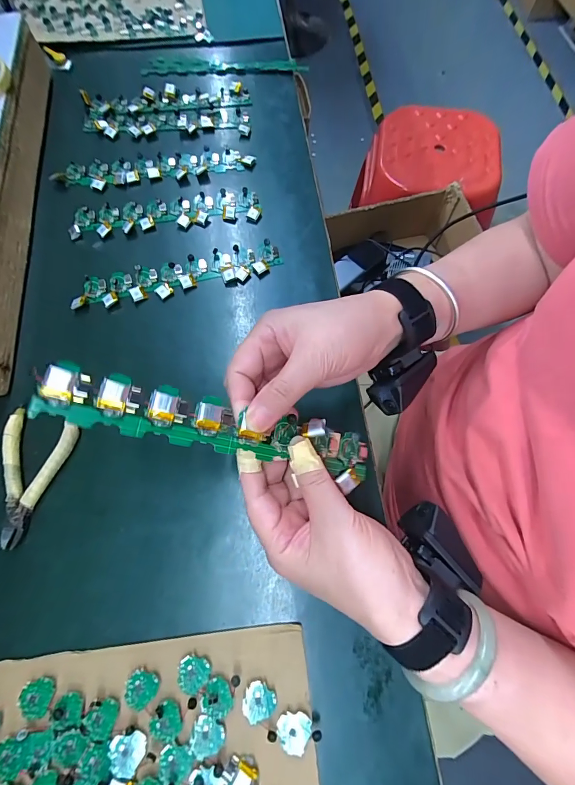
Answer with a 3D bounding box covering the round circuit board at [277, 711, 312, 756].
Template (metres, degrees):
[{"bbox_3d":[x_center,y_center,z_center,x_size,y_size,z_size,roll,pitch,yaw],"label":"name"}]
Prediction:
[{"bbox_3d":[0.004,0.253,0.267,0.025,0.007,0.023,0,71,0],"label":"round circuit board"}]

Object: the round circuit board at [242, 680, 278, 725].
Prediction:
[{"bbox_3d":[-0.022,0.236,0.272,0.024,0.009,0.023,0,71,0],"label":"round circuit board"}]

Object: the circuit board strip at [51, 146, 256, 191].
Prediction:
[{"bbox_3d":[-0.167,-0.289,0.453,0.242,0.008,0.050,-7,71,-3],"label":"circuit board strip"}]

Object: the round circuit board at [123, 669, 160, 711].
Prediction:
[{"bbox_3d":[-0.111,0.227,0.272,0.024,0.008,0.022,0,71,0],"label":"round circuit board"}]

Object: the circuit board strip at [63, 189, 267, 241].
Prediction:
[{"bbox_3d":[-0.146,-0.217,0.430,0.219,0.008,0.047,-7,71,-3],"label":"circuit board strip"}]

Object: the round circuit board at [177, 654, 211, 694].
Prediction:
[{"bbox_3d":[-0.073,0.218,0.275,0.024,0.004,0.023,3,58,-4],"label":"round circuit board"}]

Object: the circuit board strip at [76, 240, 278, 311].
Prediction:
[{"bbox_3d":[-0.119,-0.133,0.400,0.223,0.011,0.044,-14,72,-5],"label":"circuit board strip"}]

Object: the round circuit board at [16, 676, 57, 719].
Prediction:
[{"bbox_3d":[-0.189,0.229,0.268,0.022,0.004,0.024,5,58,-8],"label":"round circuit board"}]

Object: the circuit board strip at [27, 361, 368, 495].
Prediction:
[{"bbox_3d":[-0.036,0.025,0.233,0.220,0.020,0.036,15,70,-22],"label":"circuit board strip"}]

